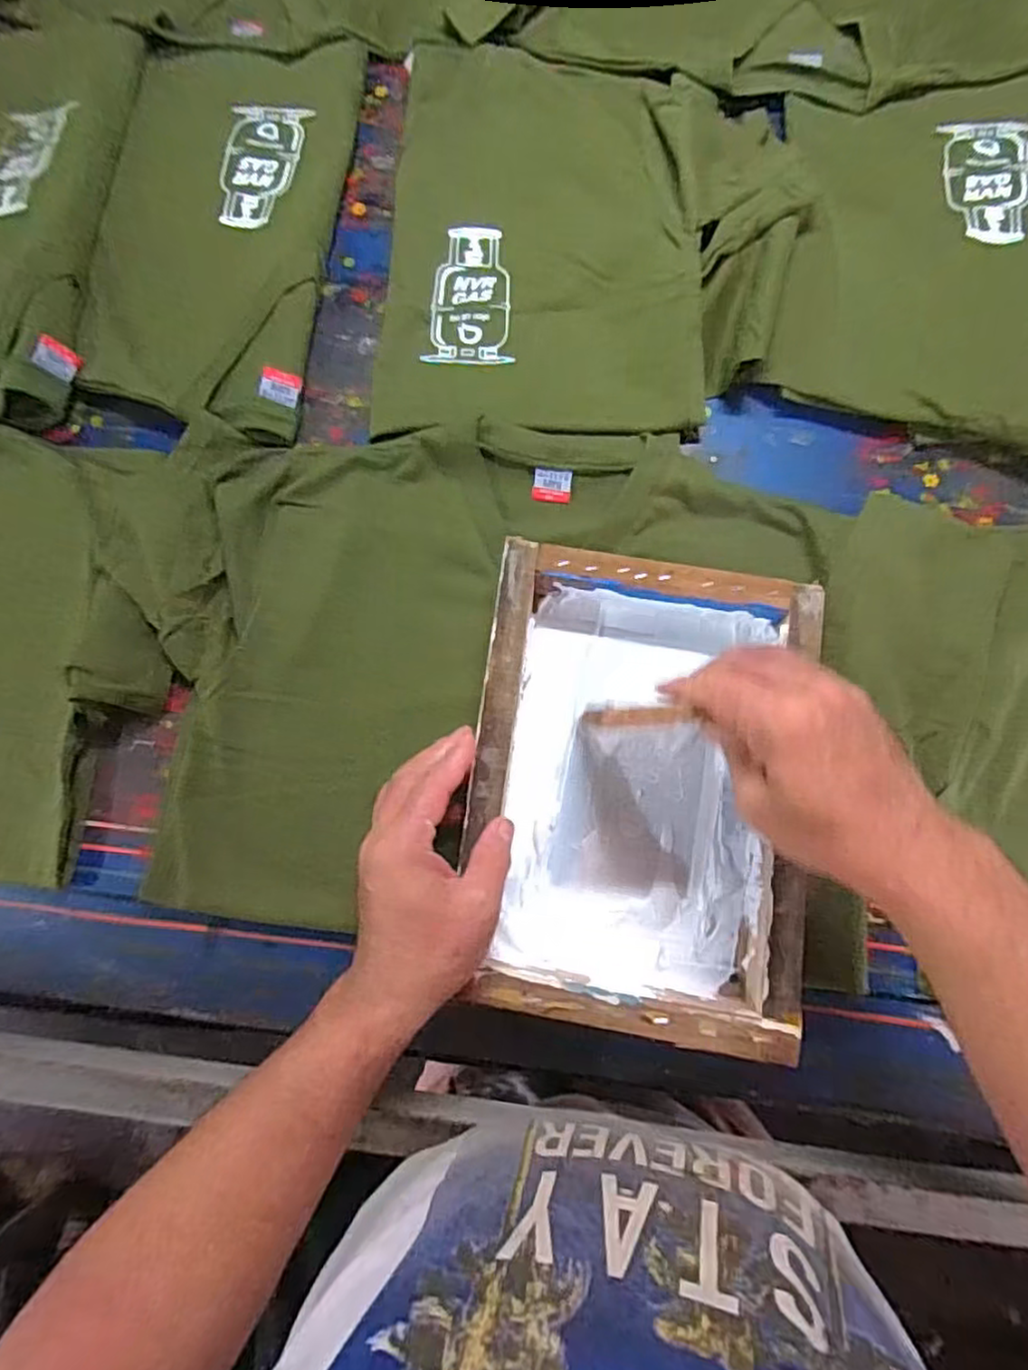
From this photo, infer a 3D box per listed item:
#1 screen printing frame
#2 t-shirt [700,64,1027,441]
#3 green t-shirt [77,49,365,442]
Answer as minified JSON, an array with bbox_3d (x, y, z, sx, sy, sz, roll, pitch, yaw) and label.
[{"bbox_3d":[0.082,0.068,0.467,0.215,0.048,0.302,7,79,3],"label":"screen printing frame"},{"bbox_3d":[0.328,-0.375,0.543,0.319,0.036,0.354,15,79,4],"label":"t-shirt"},{"bbox_3d":[-0.249,-0.387,0.575,0.191,0.017,0.360,7,79,3],"label":"green t-shirt"}]

